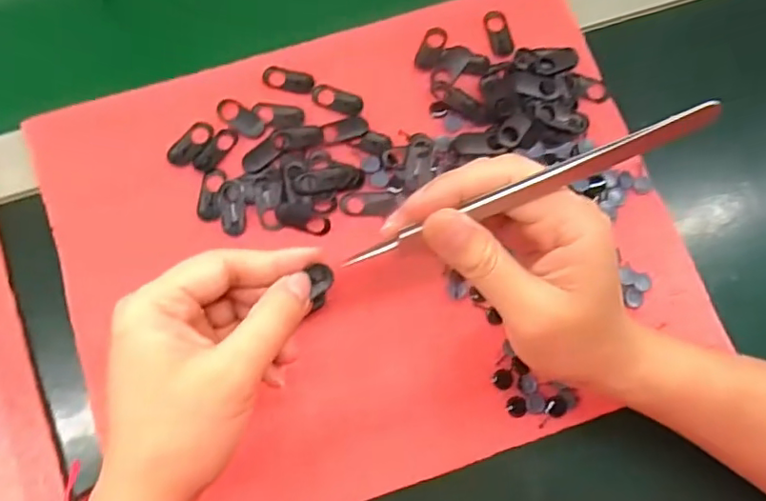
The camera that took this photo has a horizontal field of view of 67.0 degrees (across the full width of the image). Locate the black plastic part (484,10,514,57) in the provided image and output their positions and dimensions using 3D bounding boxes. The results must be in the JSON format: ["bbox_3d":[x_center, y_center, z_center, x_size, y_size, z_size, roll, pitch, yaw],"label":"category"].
[{"bbox_3d":[0.073,-0.136,0.363,0.015,0.004,0.032,-13,76,-5],"label":"black plastic part"}]

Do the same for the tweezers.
[{"bbox_3d":[0.052,-0.022,0.227,0.147,0.007,0.008,-23,76,23],"label":"tweezers"}]

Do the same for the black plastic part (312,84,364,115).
[{"bbox_3d":[-0.027,-0.091,0.350,0.031,0.004,0.013,18,76,3],"label":"black plastic part"}]

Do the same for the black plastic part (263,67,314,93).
[{"bbox_3d":[-0.058,-0.104,0.351,0.031,0.004,0.015,12,76,2],"label":"black plastic part"}]

